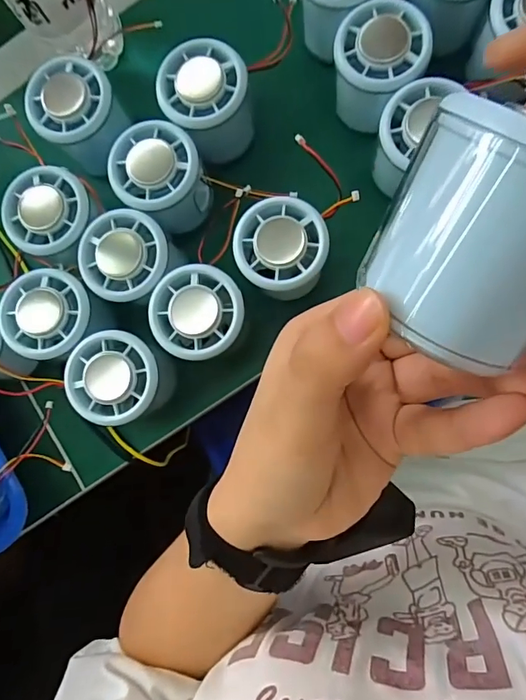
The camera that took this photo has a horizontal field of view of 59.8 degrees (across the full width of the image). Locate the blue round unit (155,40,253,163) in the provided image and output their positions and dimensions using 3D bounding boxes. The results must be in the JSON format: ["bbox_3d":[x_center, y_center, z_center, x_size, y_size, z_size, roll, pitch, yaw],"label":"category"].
[{"bbox_3d":[-0.036,-0.165,0.313,0.054,0.068,0.050,-1,84,7],"label":"blue round unit"}]

